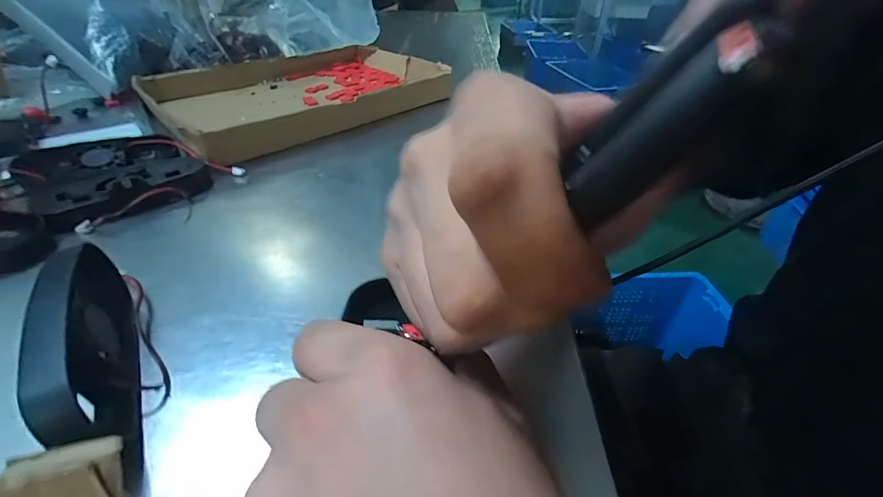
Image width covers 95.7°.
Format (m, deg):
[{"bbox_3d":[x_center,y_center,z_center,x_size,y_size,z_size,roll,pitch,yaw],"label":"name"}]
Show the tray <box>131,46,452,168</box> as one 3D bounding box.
[{"bbox_3d":[-0.166,-0.192,0.490,0.303,0.041,0.229,-27,46,-31],"label":"tray"}]

